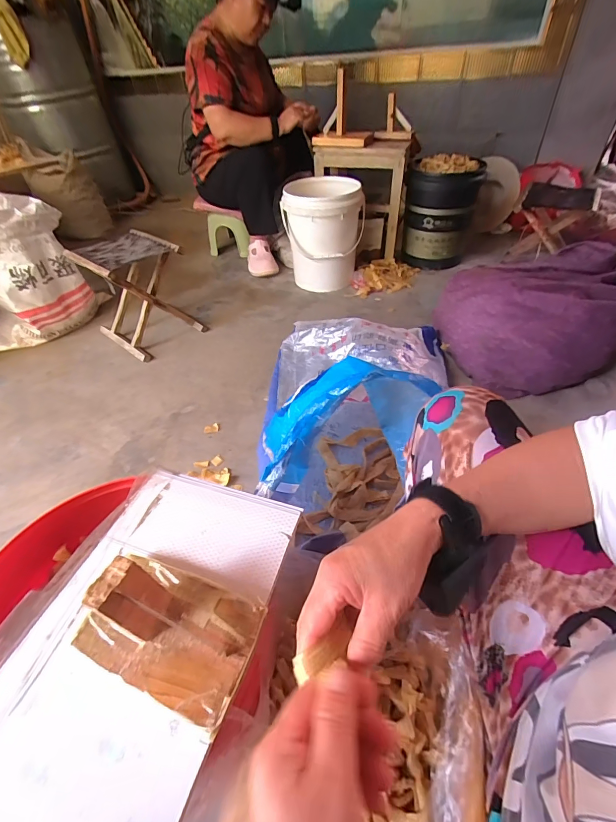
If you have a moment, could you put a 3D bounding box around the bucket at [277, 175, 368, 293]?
[{"bbox_3d":[0.062,-0.677,1.449,0.294,0.347,0.280,2,45,7],"label":"bucket"}]

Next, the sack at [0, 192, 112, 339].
[{"bbox_3d":[-0.972,-0.491,1.269,0.354,0.427,0.248,-35,52,-28],"label":"sack"}]

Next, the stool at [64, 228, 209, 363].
[{"bbox_3d":[-0.560,-0.393,1.238,0.292,0.294,0.259,29,53,30],"label":"stool"}]

